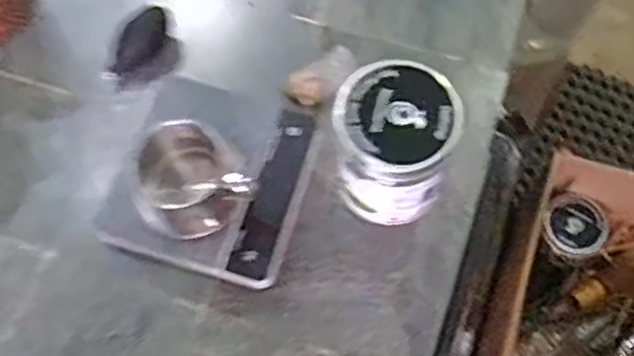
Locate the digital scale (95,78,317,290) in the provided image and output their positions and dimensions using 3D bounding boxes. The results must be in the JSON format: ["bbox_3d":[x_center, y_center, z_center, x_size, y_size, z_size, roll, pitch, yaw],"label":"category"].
[{"bbox_3d":[-0.095,-0.004,0.564,0.161,0.022,0.164,14,76,14],"label":"digital scale"}]

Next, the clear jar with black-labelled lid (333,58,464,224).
[{"bbox_3d":[0.059,-0.021,0.511,0.084,0.130,0.087,-1,70,3],"label":"clear jar with black-labelled lid"}]

